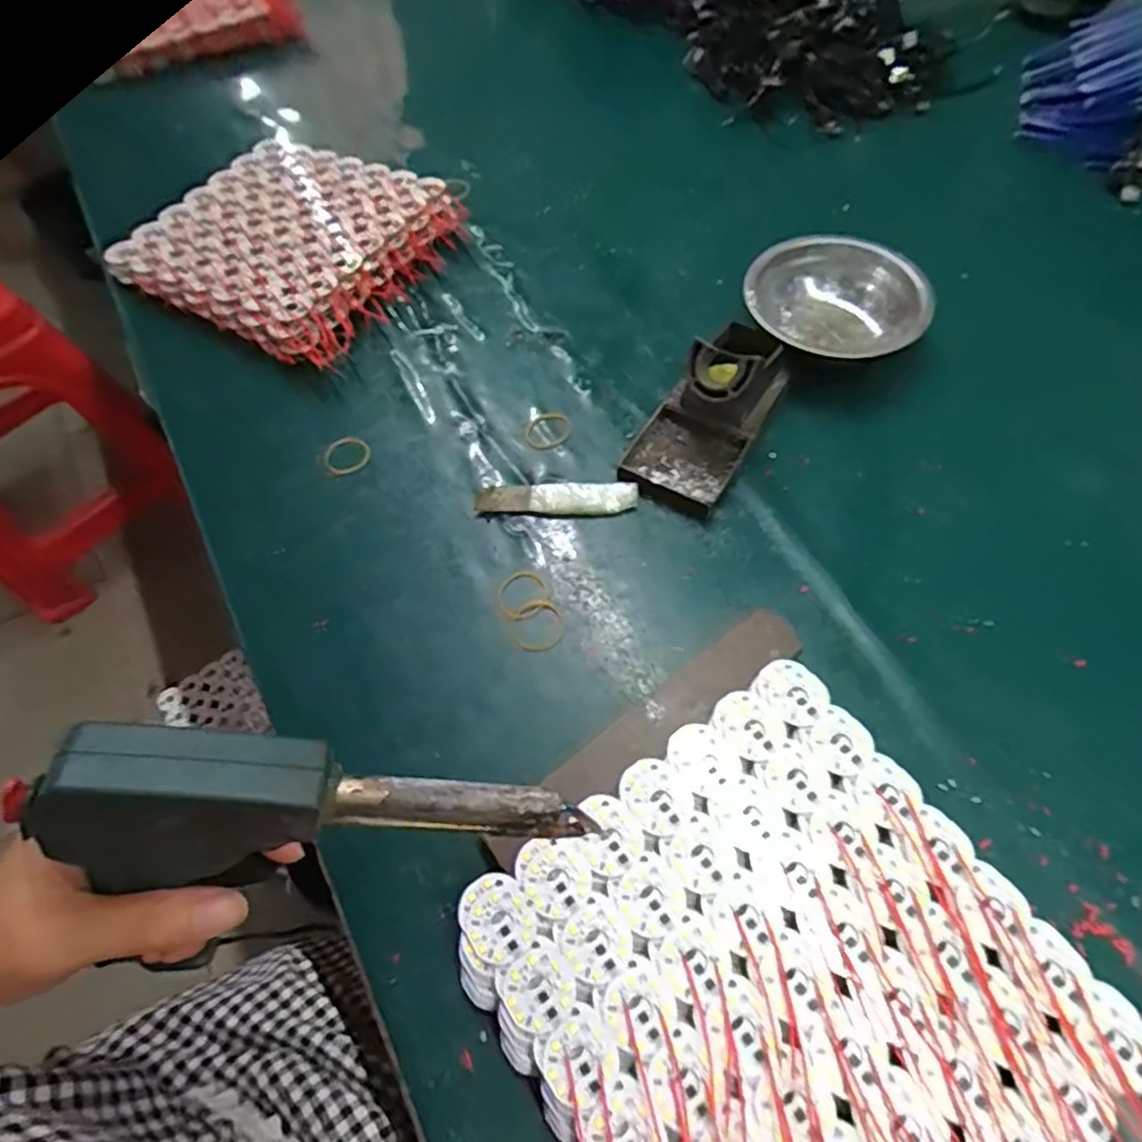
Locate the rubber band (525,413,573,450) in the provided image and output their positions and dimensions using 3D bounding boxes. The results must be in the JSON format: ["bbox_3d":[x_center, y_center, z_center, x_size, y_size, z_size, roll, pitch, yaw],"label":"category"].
[{"bbox_3d":[-0.017,-0.102,0.489,0.035,0.004,0.028,-33,65,-14],"label":"rubber band"}]

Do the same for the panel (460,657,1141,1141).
[{"bbox_3d":[0.093,0.183,0.304,0.219,0.035,0.219,-33,65,-14],"label":"panel"}]

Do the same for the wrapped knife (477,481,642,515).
[{"bbox_3d":[-0.009,-0.048,0.452,0.106,0.011,0.019,-3,62,1],"label":"wrapped knife"}]

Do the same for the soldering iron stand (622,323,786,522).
[{"bbox_3d":[0.097,-0.119,0.459,0.070,0.063,0.152,27,67,16],"label":"soldering iron stand"}]

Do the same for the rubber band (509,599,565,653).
[{"bbox_3d":[-0.021,0.033,0.411,0.033,0.004,0.033,-1,62,2],"label":"rubber band"}]

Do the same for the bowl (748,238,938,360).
[{"bbox_3d":[0.198,-0.198,0.518,0.131,0.044,0.119,14,64,10],"label":"bowl"}]

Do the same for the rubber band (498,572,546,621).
[{"bbox_3d":[-0.031,0.015,0.422,0.030,0.004,0.031,-1,62,2],"label":"rubber band"}]

